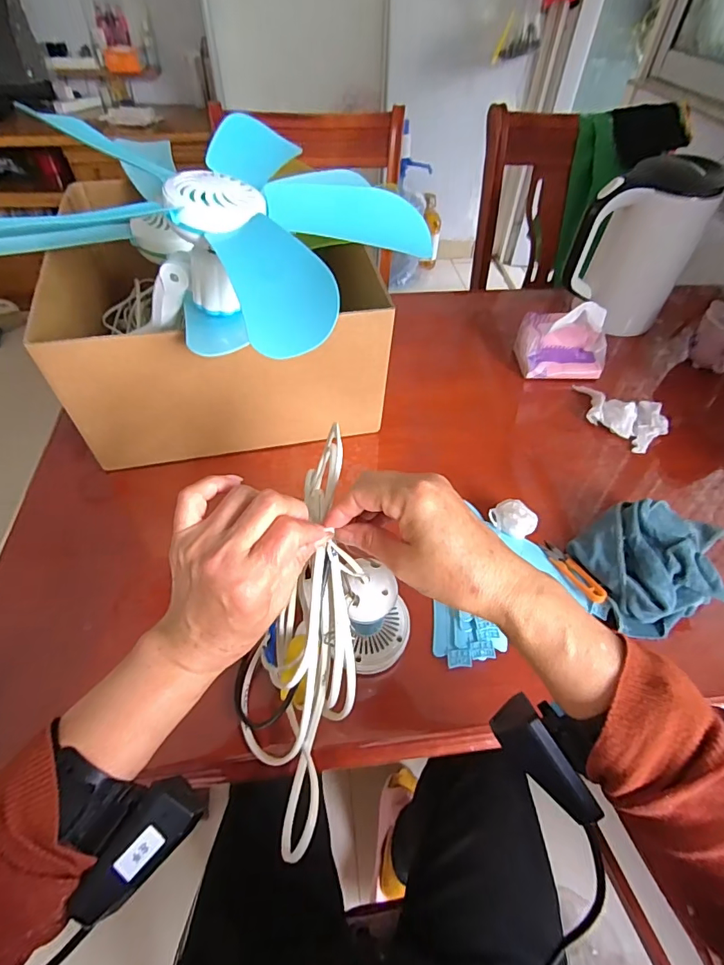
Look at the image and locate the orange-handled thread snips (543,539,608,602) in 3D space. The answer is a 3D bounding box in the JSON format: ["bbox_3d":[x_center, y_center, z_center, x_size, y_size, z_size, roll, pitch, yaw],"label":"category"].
[{"bbox_3d":[0.233,0.098,0.507,0.028,0.017,0.084,-24,55,-20],"label":"orange-handled thread snips"}]

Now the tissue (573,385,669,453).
[{"bbox_3d":[0.382,-0.112,0.683,0.088,0.031,0.139,-30,57,-24],"label":"tissue"}]

